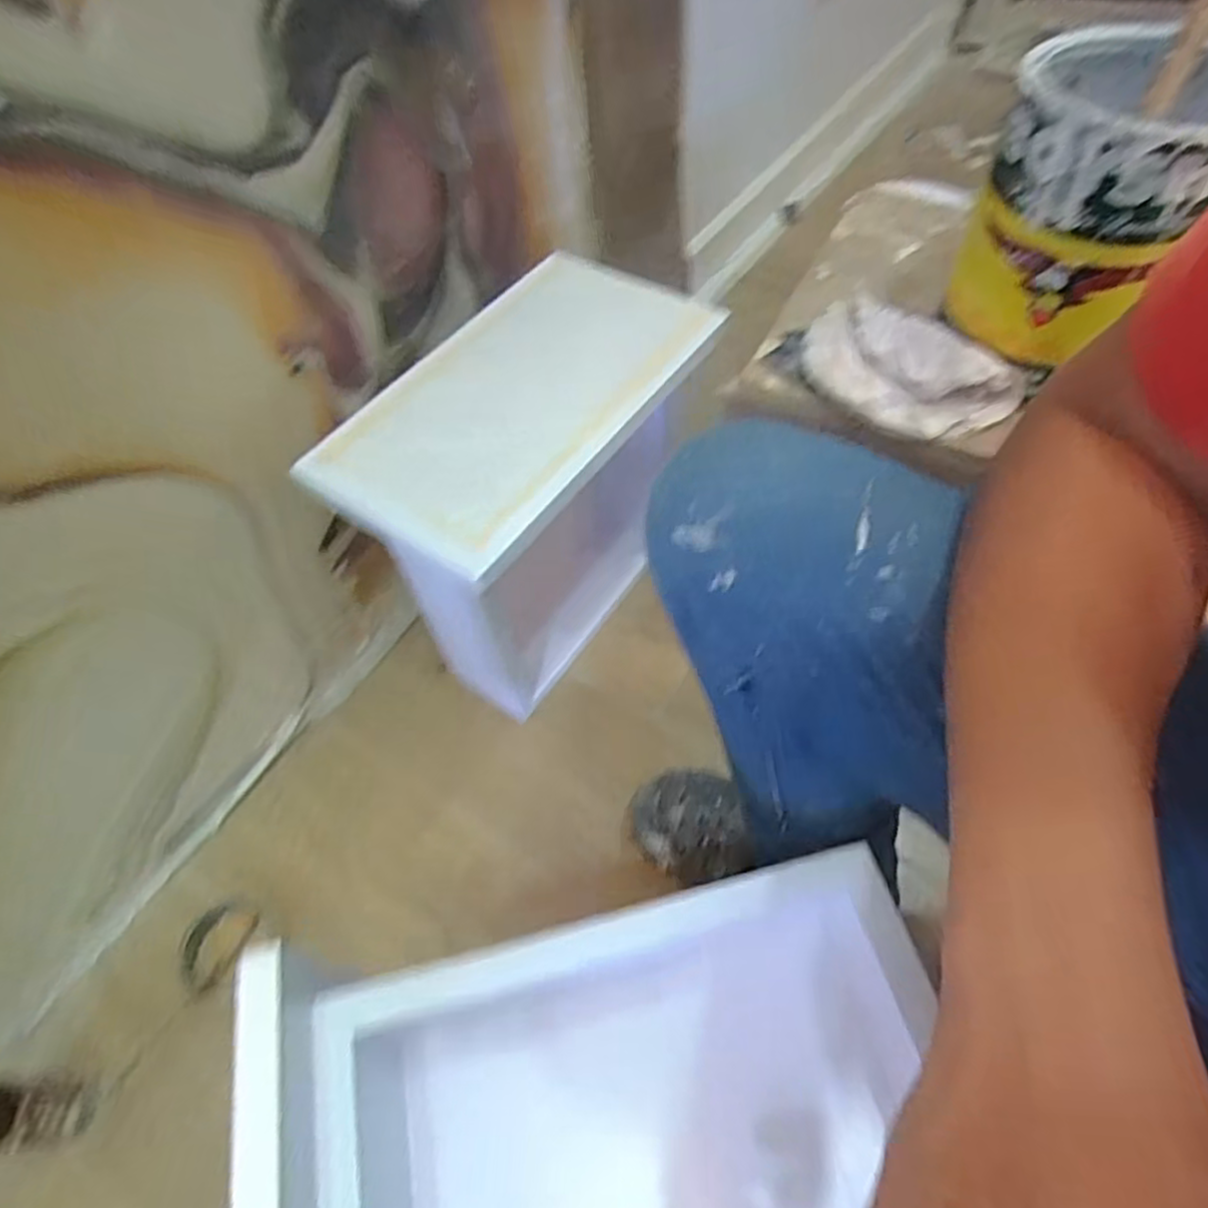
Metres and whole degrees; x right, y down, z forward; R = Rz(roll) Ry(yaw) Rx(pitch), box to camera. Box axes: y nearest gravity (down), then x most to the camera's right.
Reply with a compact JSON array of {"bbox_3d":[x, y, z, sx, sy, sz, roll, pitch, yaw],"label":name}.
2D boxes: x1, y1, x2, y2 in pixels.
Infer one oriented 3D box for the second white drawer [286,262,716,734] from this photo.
[{"bbox_3d":[-0.056,-0.095,0.756,0.202,0.365,0.348,28,63,20],"label":"second white drawer"}]

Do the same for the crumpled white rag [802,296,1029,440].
[{"bbox_3d":[0.235,-0.209,0.604,0.110,0.047,0.190,-24,58,-11],"label":"crumpled white rag"}]

